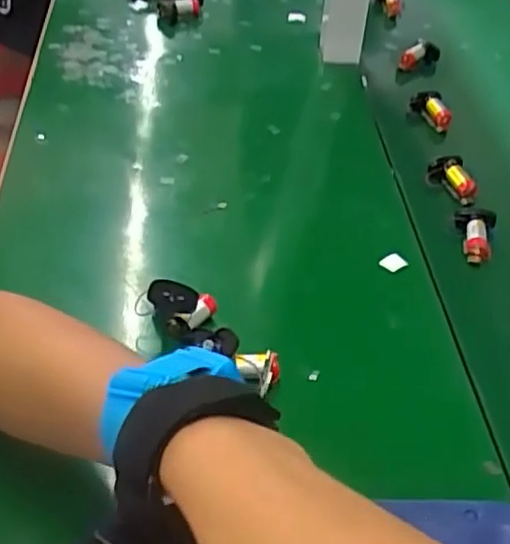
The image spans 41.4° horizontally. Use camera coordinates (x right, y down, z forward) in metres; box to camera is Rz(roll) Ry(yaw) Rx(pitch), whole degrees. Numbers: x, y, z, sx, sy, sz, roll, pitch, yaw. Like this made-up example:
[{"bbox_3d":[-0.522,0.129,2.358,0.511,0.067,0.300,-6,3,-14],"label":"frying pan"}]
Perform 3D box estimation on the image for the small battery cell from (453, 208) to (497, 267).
[{"bbox_3d":[0.180,-0.032,0.555,0.031,0.021,0.056,16,46,9],"label":"small battery cell"}]

